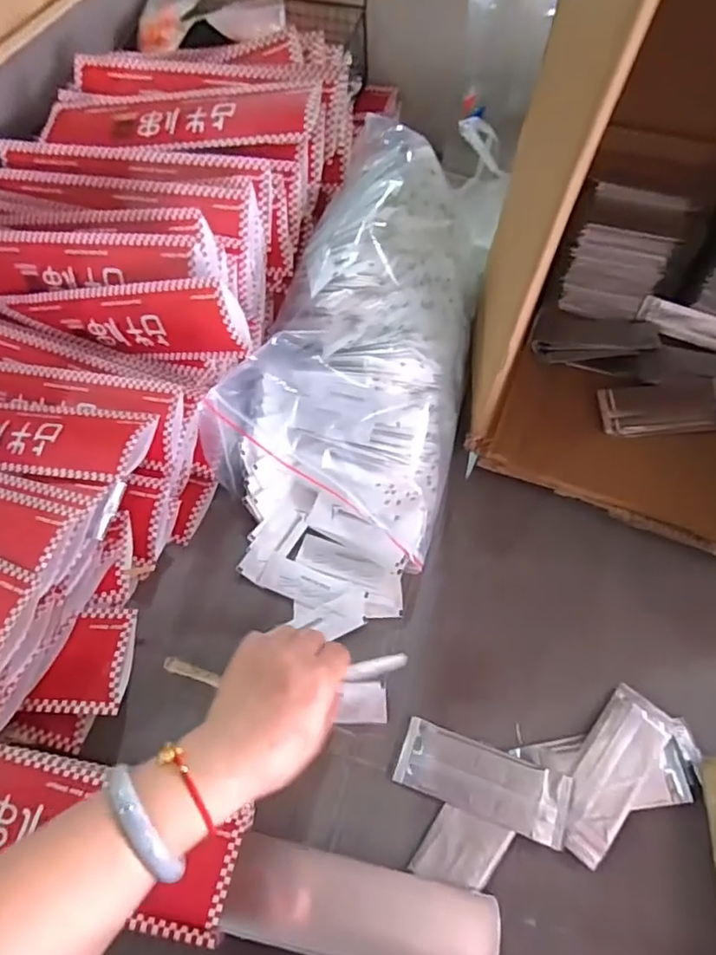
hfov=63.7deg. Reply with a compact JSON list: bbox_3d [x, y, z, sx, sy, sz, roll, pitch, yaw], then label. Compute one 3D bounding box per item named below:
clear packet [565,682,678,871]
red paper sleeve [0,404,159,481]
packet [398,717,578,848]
[{"bbox_3d":[0.187,0.218,0.428,0.046,0.007,0.124,38,68,18],"label":"clear packet"},{"bbox_3d":[-0.305,-0.038,0.496,0.273,0.013,0.070,5,55,14],"label":"red paper sleeve"},{"bbox_3d":[0.092,0.222,0.424,0.122,0.009,0.047,19,63,9],"label":"packet"}]

